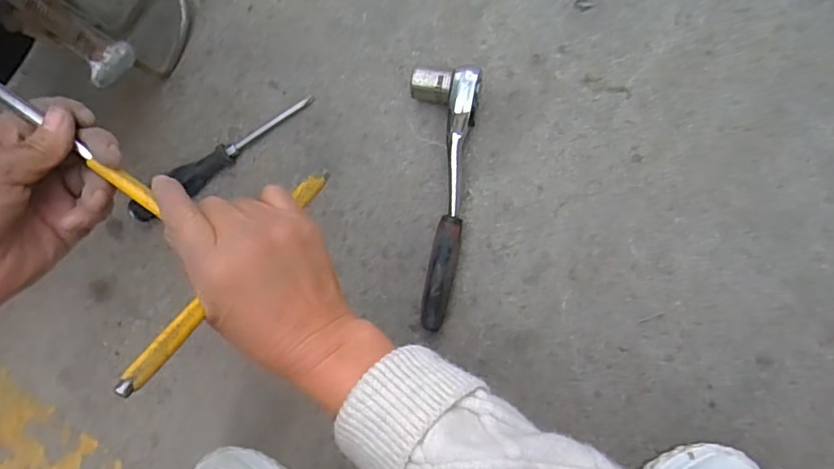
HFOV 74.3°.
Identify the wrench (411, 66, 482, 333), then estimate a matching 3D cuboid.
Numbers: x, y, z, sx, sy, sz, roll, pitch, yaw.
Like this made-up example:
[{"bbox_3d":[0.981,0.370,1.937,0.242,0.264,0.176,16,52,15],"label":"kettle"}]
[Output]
[{"bbox_3d":[0.027,-0.032,0.517,0.059,0.039,0.237,1,94,8],"label":"wrench"}]

